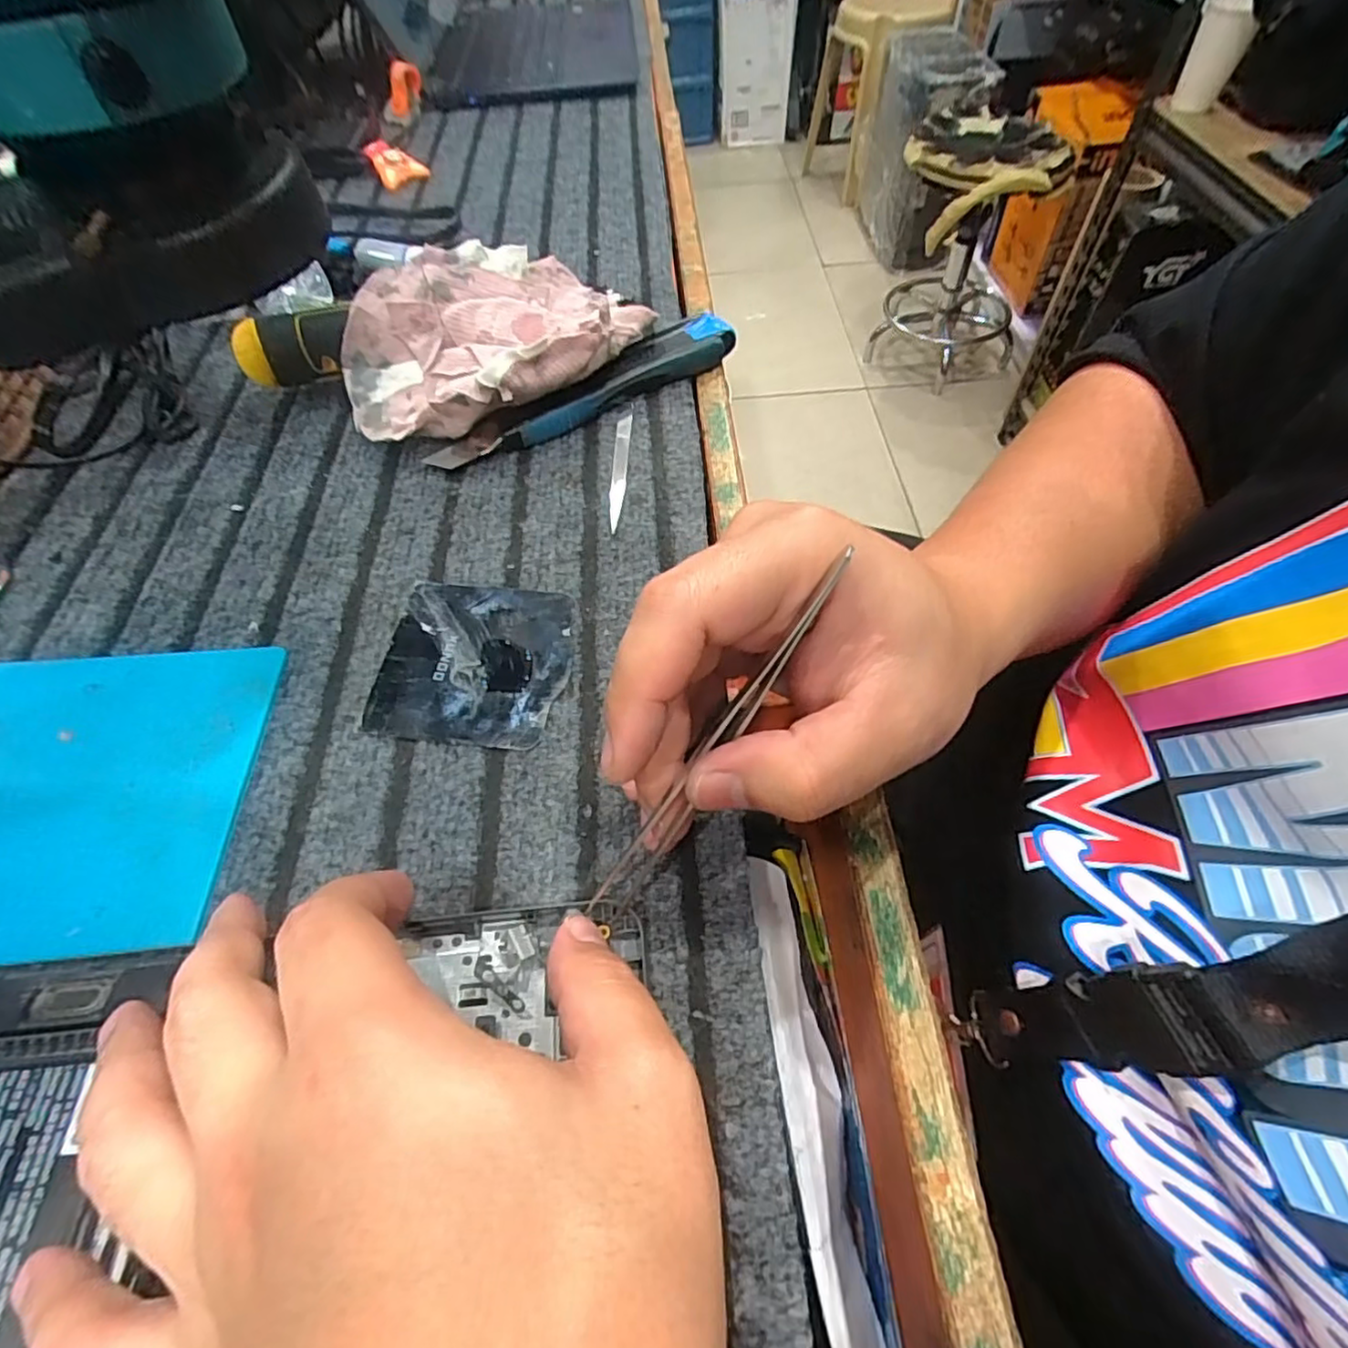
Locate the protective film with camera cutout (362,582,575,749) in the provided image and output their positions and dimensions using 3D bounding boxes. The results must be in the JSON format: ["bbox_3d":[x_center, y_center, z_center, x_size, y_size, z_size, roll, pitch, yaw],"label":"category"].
[{"bbox_3d":[-0.083,-0.007,0.274,0.076,0.004,0.077,5,56,5],"label":"protective film with camera cutout"}]

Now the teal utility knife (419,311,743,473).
[{"bbox_3d":[-0.047,-0.156,0.361,0.183,0.020,0.028,-31,60,-17],"label":"teal utility knife"}]

